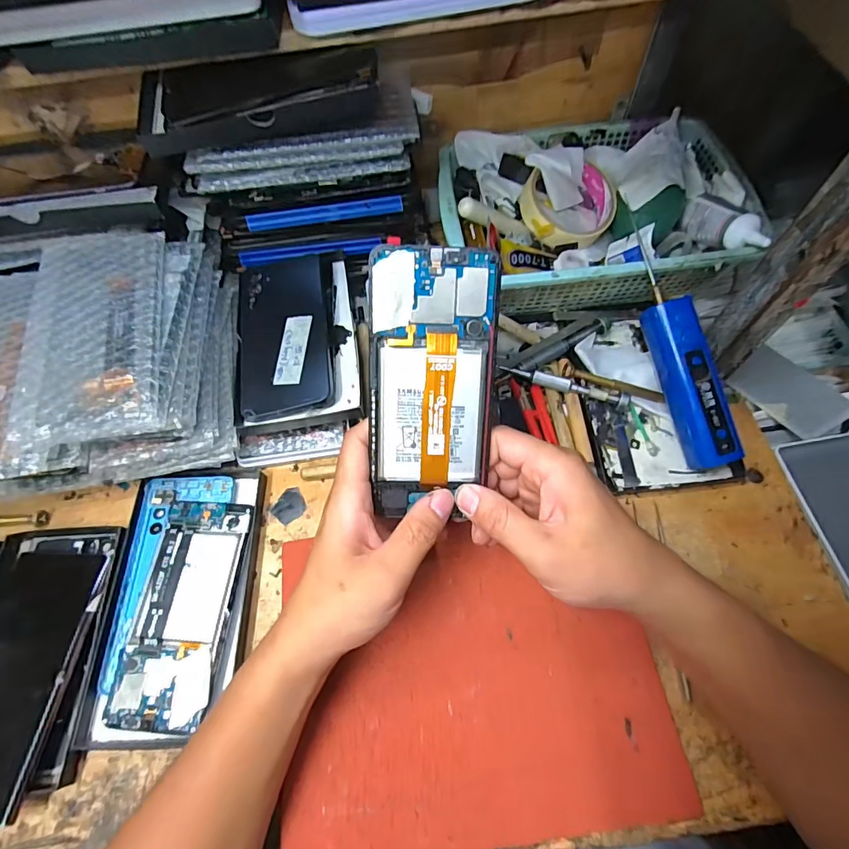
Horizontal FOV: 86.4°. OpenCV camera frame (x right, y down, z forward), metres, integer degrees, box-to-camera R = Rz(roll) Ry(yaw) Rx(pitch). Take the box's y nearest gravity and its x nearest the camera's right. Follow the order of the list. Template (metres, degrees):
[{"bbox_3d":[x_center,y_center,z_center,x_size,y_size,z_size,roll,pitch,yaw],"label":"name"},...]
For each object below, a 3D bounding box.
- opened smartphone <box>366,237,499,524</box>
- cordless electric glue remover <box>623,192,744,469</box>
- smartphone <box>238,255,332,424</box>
[{"bbox_3d":[0.004,-0.021,0.266,0.072,0.005,0.155,0,103,-2],"label":"opened smartphone"},{"bbox_3d":[0.202,-0.062,0.362,0.029,0.033,0.193,-14,83,-5],"label":"cordless electric glue remover"},{"bbox_3d":[-0.125,-0.082,0.401,0.079,0.015,0.160,-11,65,-4],"label":"smartphone"}]

